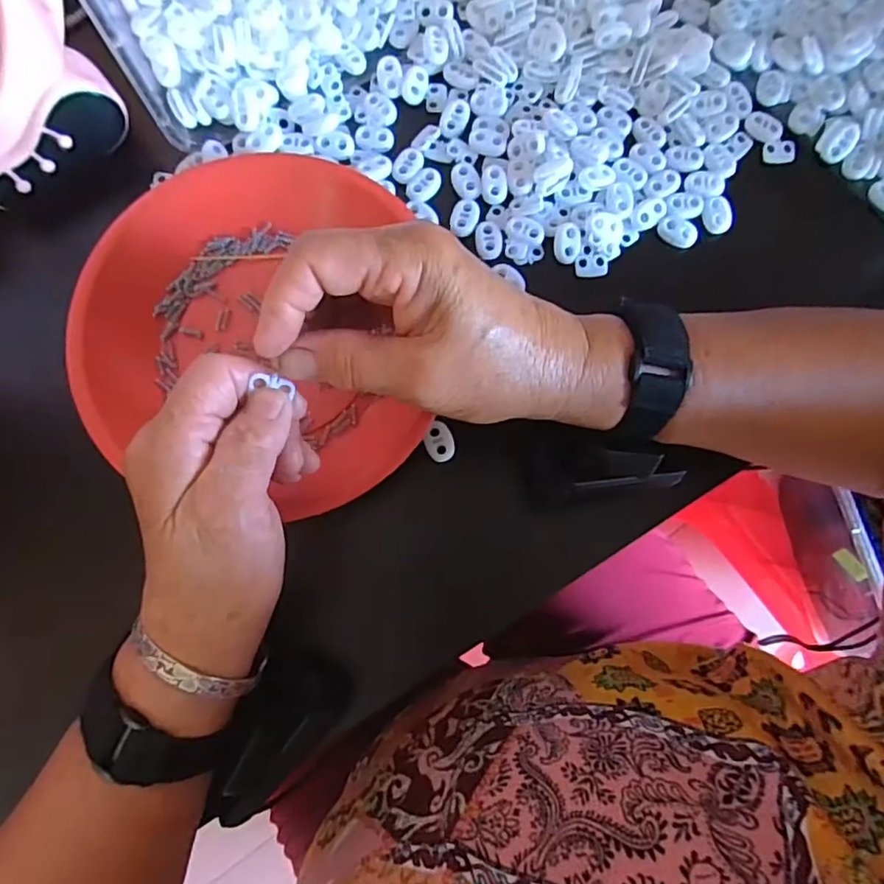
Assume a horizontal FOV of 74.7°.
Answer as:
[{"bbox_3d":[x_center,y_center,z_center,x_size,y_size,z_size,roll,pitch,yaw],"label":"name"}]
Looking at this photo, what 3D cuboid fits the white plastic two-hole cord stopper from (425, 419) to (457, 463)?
[{"bbox_3d":[-0.001,0.000,0.313,0.016,0.004,0.022,-14,82,-4],"label":"white plastic two-hole cord stopper"}]

